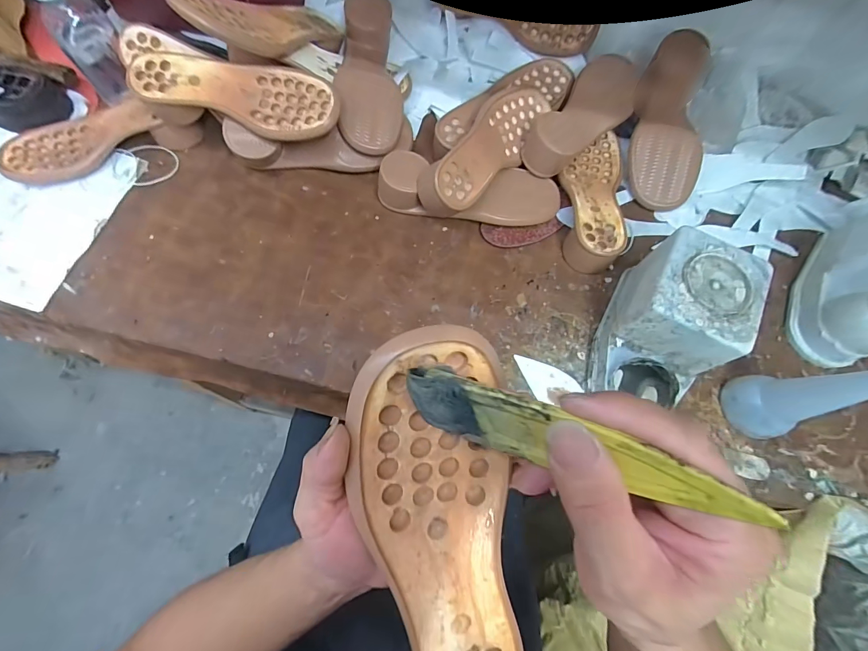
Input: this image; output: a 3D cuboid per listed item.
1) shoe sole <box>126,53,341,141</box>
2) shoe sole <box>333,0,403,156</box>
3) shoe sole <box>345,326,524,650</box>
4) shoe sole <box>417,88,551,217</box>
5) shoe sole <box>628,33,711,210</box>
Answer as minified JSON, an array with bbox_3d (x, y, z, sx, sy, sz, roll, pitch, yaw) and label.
[{"bbox_3d":[-0.238,-0.290,0.474,0.240,0.043,0.090,11,69,1],"label":"shoe sole"},{"bbox_3d":[-0.093,-0.346,0.528,0.087,0.057,0.224,-6,71,-5],"label":"shoe sole"},{"bbox_3d":[0.008,0.117,0.211,0.080,0.022,0.233,-11,102,-4],"label":"shoe sole"},{"bbox_3d":[0.067,-0.237,0.513,0.242,0.073,0.081,-52,121,-27],"label":"shoe sole"},{"bbox_3d":[0.330,-0.286,0.546,0.088,0.041,0.238,6,91,12],"label":"shoe sole"}]

